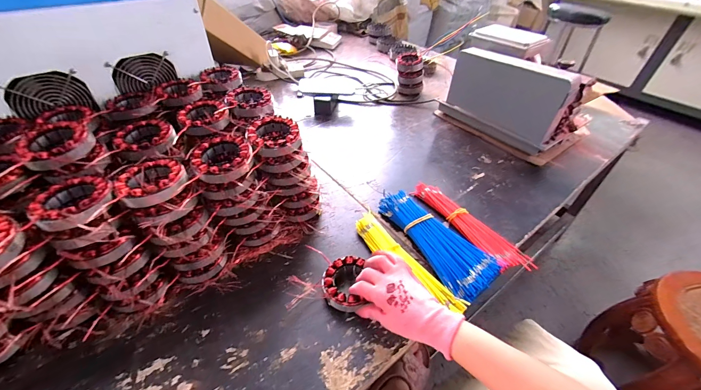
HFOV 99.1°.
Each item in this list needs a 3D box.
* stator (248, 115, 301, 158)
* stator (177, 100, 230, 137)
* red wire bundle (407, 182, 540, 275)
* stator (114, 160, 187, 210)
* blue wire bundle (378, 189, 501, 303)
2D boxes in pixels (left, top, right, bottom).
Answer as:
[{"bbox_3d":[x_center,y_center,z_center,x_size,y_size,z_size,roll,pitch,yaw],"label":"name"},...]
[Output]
[{"bbox_3d":[-0.127,-0.096,0.501,0.079,0.031,0.088,-10,44,-14],"label":"stator"},{"bbox_3d":[-0.265,-0.140,0.542,0.083,0.026,0.099,-23,48,-26],"label":"stator"},{"bbox_3d":[0.230,0.058,0.594,0.066,0.024,0.260,-24,49,-26],"label":"red wire bundle"},{"bbox_3d":[-0.278,-0.013,0.425,0.082,0.036,0.085,2,42,-1],"label":"stator"},{"bbox_3d":[0.156,0.075,0.557,0.097,0.036,0.248,-20,47,-23],"label":"blue wire bundle"}]

